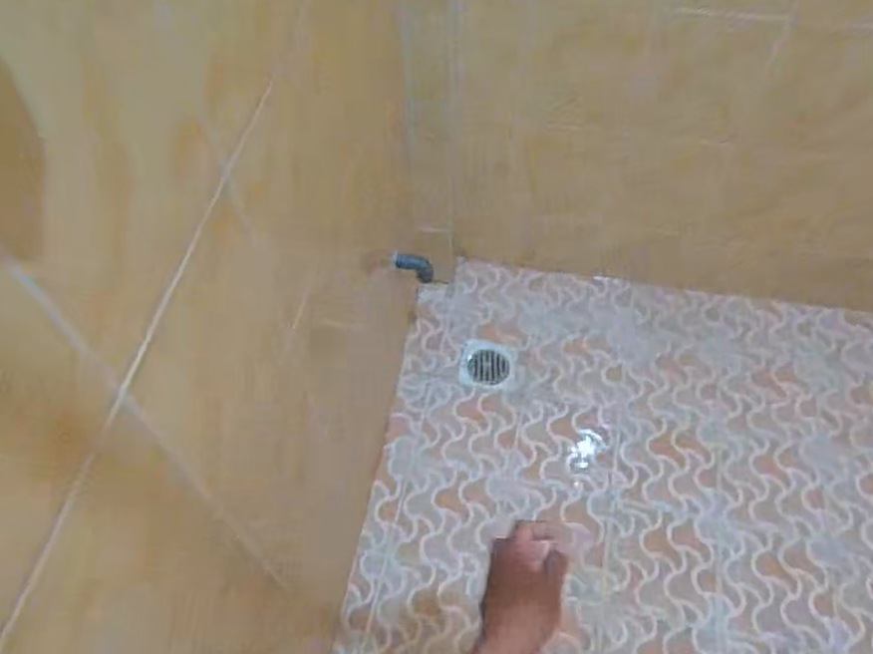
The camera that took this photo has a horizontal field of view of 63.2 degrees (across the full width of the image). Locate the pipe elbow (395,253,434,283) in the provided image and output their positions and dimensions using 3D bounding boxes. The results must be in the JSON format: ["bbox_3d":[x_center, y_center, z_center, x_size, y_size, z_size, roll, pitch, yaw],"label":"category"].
[{"bbox_3d":[-0.039,-0.110,1.297,0.069,0.047,0.030,16,58,11],"label":"pipe elbow"}]

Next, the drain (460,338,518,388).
[{"bbox_3d":[0.114,0.079,1.539,0.118,0.013,0.111,7,56,6],"label":"drain"}]

